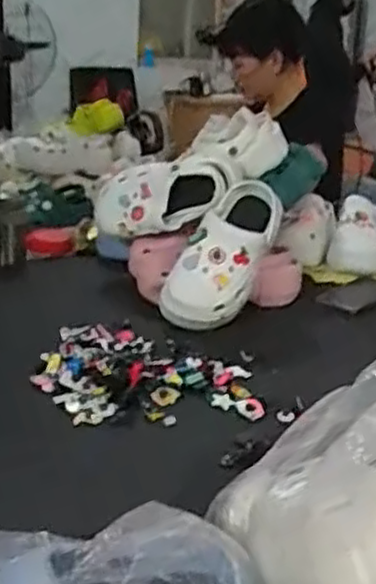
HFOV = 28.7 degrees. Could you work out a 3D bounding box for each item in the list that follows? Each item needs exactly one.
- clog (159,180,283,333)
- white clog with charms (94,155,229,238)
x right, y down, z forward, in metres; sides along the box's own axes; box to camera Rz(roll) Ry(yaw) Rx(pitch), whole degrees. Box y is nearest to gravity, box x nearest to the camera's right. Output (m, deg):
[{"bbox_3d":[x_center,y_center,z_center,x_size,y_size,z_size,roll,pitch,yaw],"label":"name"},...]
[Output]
[{"bbox_3d":[0.059,-0.059,1.099,0.105,0.101,0.246,15,59,31],"label":"clog"},{"bbox_3d":[-0.041,-0.162,1.229,0.267,0.114,0.087,-13,8,34],"label":"white clog with charms"}]

